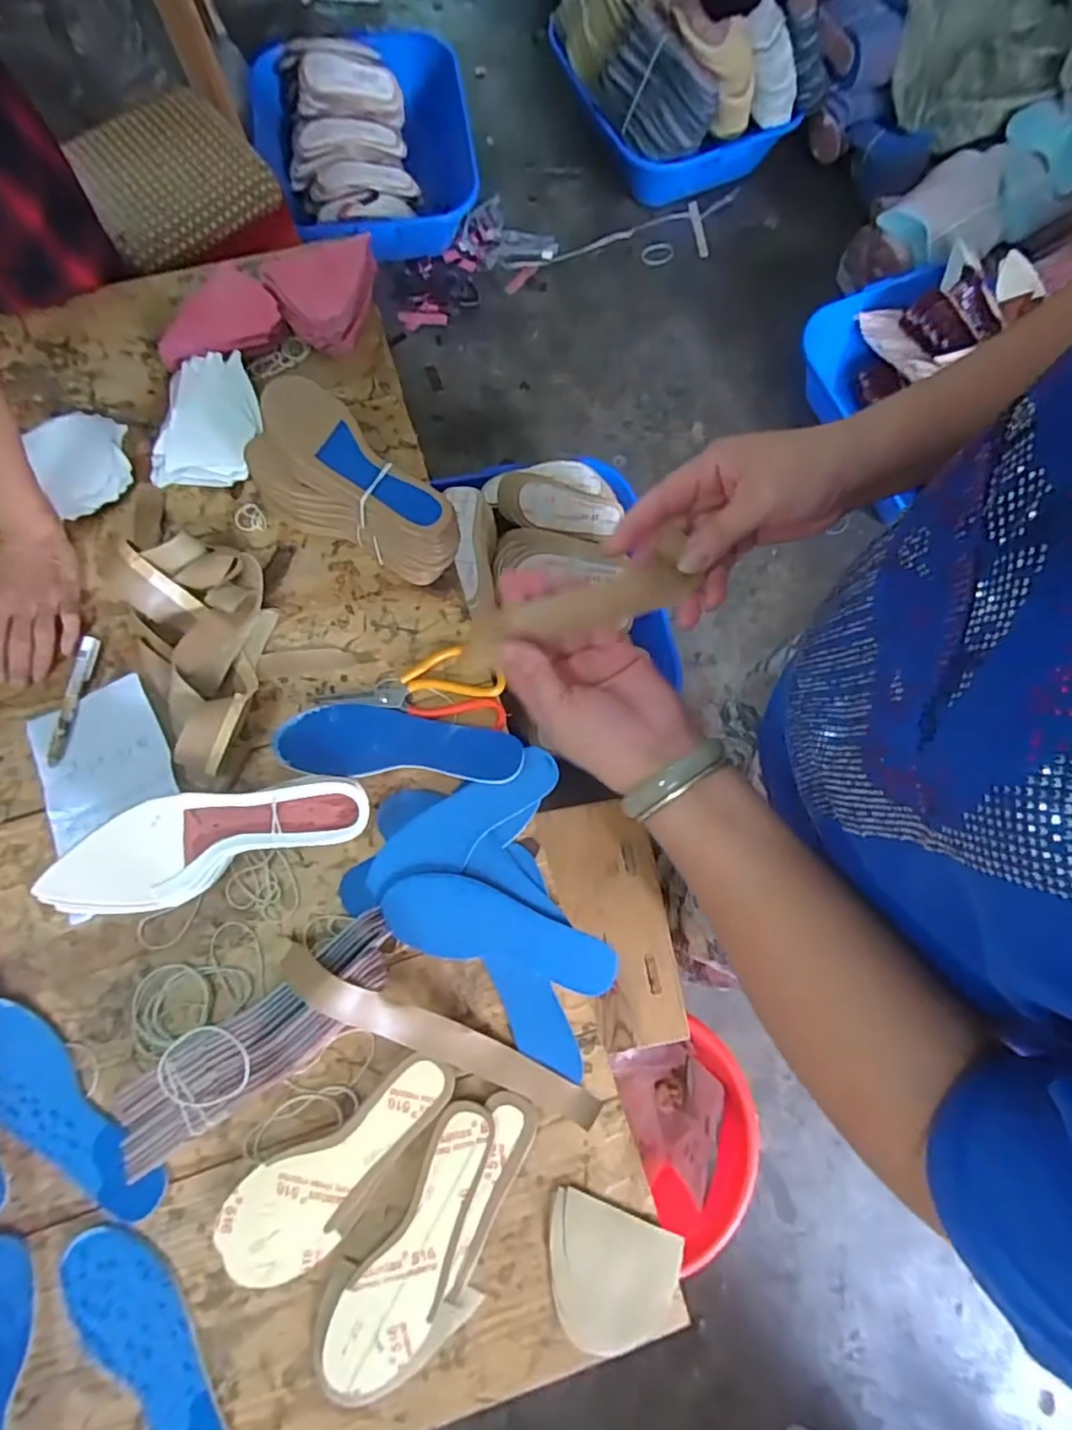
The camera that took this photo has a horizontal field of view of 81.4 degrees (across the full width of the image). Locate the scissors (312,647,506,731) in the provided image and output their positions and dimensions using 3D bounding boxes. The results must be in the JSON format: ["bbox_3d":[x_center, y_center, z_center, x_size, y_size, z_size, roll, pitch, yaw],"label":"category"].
[{"bbox_3d":[-0.120,-0.037,0.641,0.182,0.015,0.078,8,78,0],"label":"scissors"}]

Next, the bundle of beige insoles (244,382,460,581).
[{"bbox_3d":[-0.179,-0.224,0.632,0.233,0.110,0.107,35,79,6],"label":"bundle of beige insoles"}]

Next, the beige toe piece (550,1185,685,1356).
[{"bbox_3d":[0.066,0.487,0.541,0.116,0.008,0.110,14,78,1],"label":"beige toe piece"}]

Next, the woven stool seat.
[{"bbox_3d":[-0.608,-0.898,1.029,0.283,0.072,0.240,-37,81,-10],"label":"woven stool seat"}]

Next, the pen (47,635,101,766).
[{"bbox_3d":[-0.462,-0.015,0.622,0.016,0.014,0.130,10,78,1],"label":"pen"}]

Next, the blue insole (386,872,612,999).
[{"bbox_3d":[-0.031,0.203,0.591,0.220,0.019,0.072,14,78,1],"label":"blue insole"}]

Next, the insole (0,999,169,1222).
[{"bbox_3d":[-0.423,0.352,0.547,0.231,0.013,0.080,39,80,6],"label":"insole"}]

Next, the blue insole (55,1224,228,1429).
[{"bbox_3d":[-0.317,0.540,0.509,0.080,0.009,0.233,-32,81,-8],"label":"blue insole"}]

